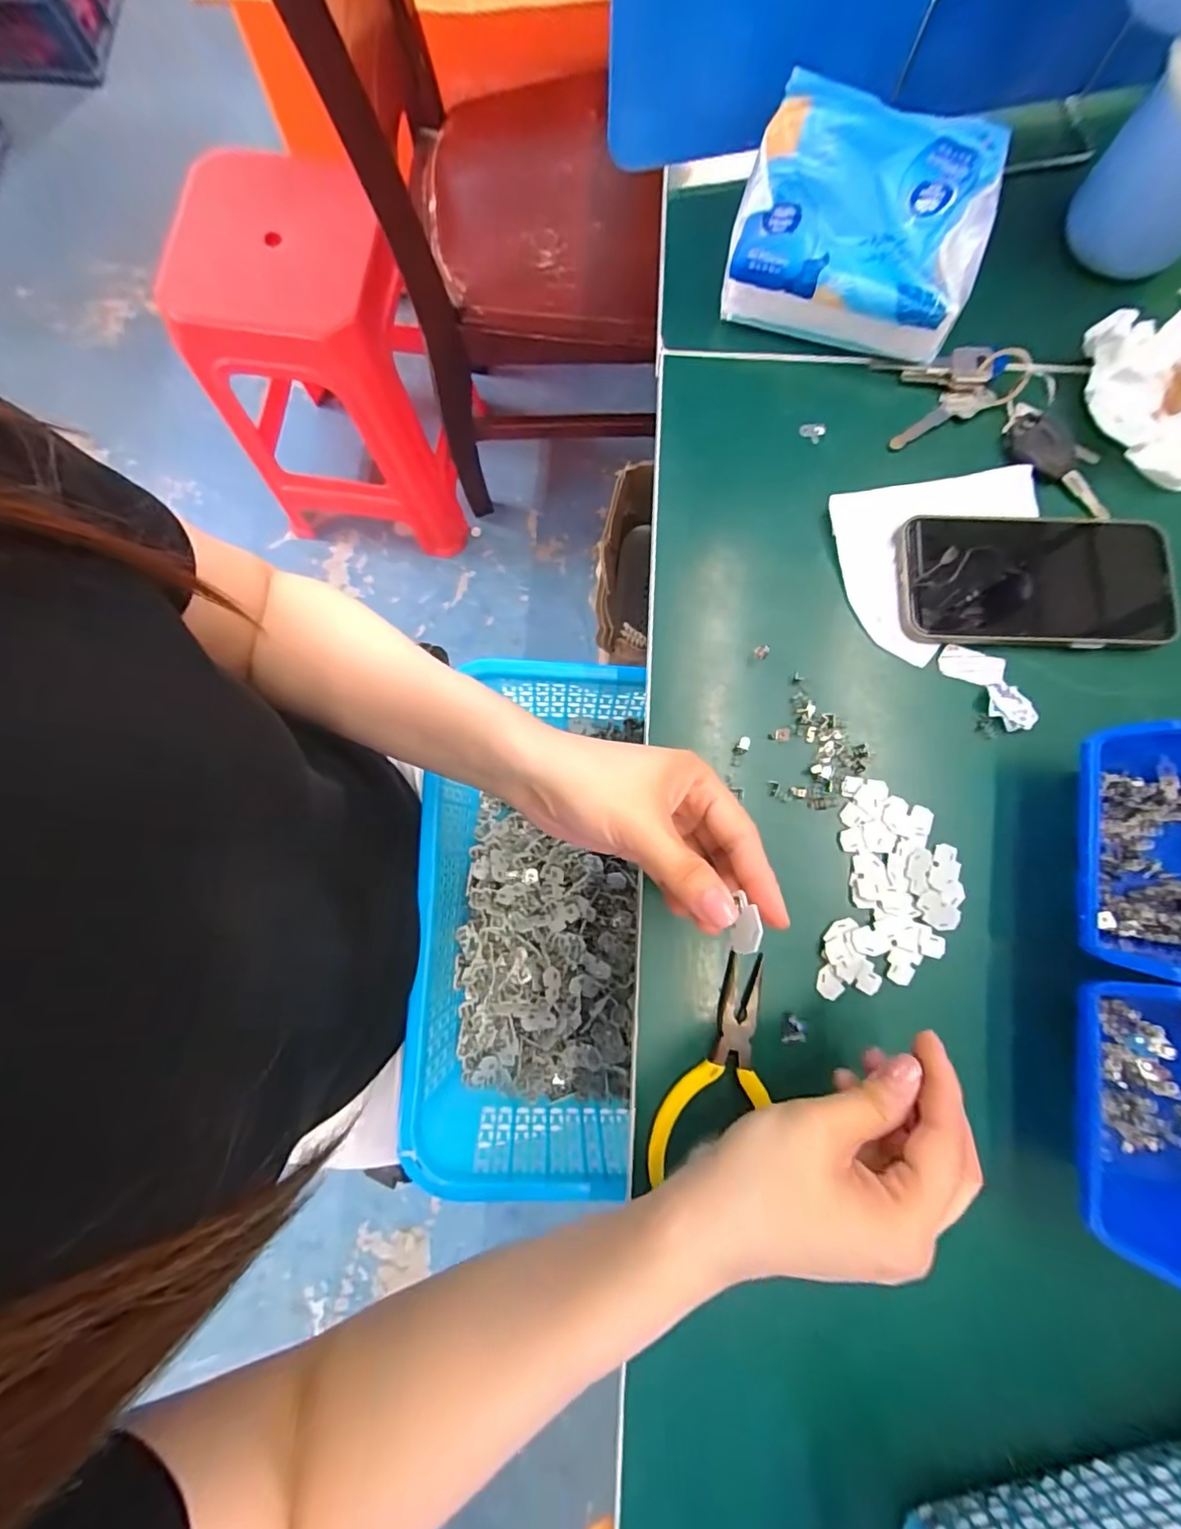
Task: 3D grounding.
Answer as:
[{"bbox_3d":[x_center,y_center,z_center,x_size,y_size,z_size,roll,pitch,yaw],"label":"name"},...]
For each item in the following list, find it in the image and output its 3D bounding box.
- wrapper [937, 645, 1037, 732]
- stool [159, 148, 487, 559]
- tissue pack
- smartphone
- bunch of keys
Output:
[{"bbox_3d":[0.237,-0.049,0.327,0.029,0.009,0.063,-42,84,-6],"label":"wrapper"},{"bbox_3d":[-0.393,-0.598,0.906,0.303,0.443,0.260,13,82,2],"label":"stool"},{"bbox_3d":[0.159,-0.312,0.331,0.139,0.087,0.072,18,82,3],"label":"tissue pack"},{"bbox_3d":[0.262,-0.110,0.331,0.147,0.015,0.078,2,82,0],"label":"smartphone"},{"bbox_3d":[0.268,-0.220,0.351,0.138,0.022,0.083,19,82,3],"label":"bunch of keys"}]

